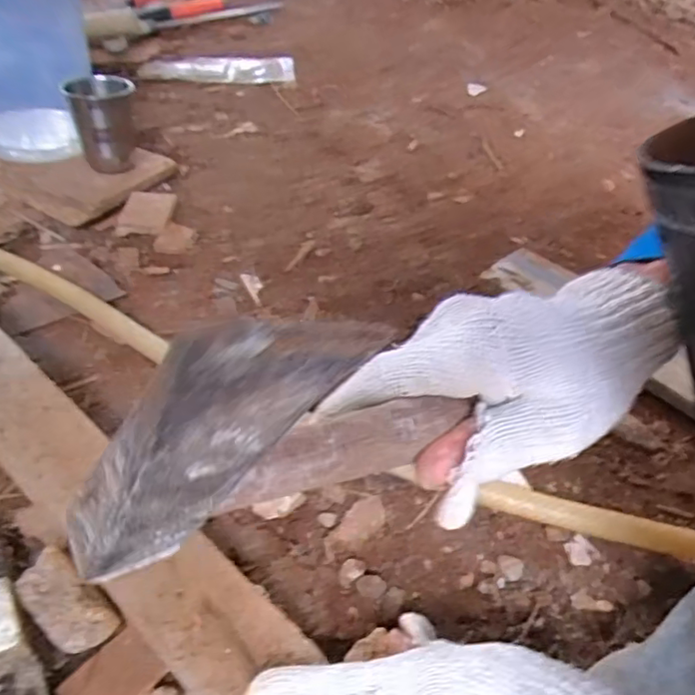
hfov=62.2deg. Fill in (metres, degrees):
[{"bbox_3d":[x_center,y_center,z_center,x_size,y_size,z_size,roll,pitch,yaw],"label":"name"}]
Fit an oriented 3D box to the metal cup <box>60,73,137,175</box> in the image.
[{"bbox_3d":[-0.285,-0.259,0.679,0.073,0.096,0.072,-8,49,-16],"label":"metal cup"}]

